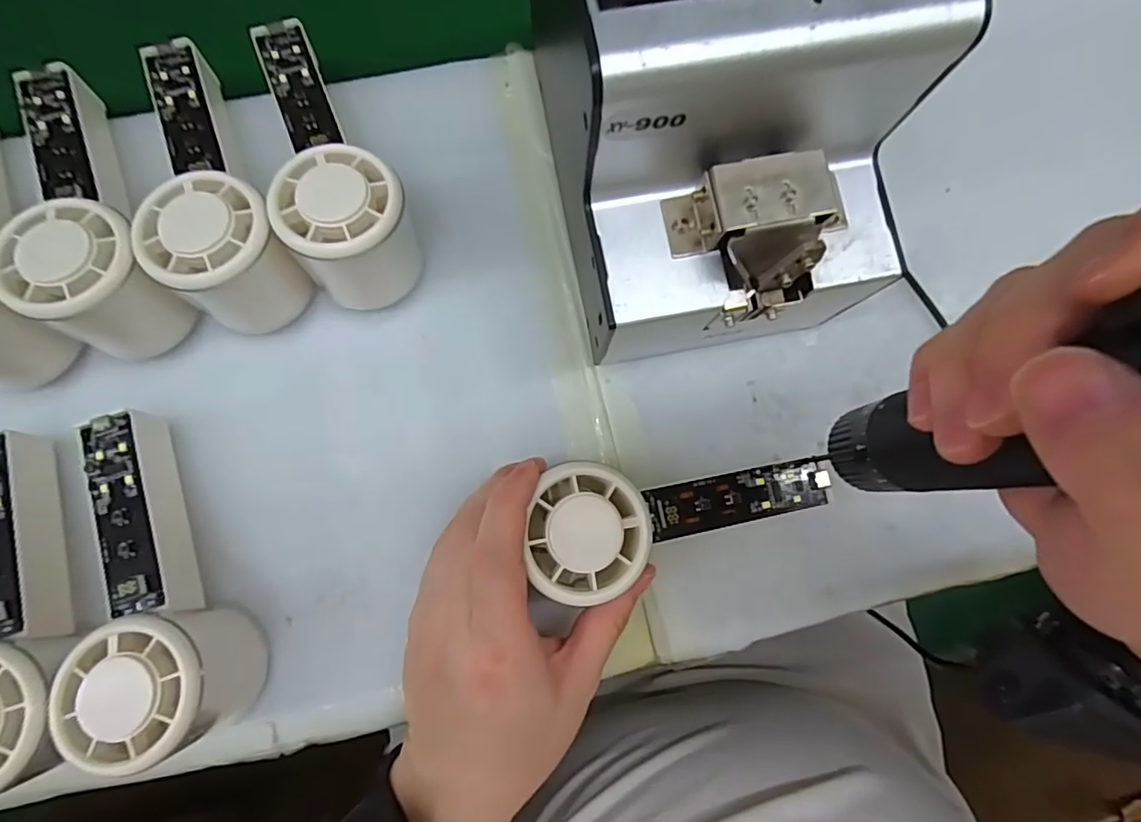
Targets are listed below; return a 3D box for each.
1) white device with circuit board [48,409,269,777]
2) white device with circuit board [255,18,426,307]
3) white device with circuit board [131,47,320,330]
[{"bbox_3d":[-0.188,0.078,0.260,0.053,0.070,0.151,-19,71,-5],"label":"white device with circuit board"},{"bbox_3d":[-0.127,-0.126,0.274,0.053,0.064,0.148,-31,85,-4],"label":"white device with circuit board"},{"bbox_3d":[-0.184,-0.113,0.272,0.056,0.061,0.154,-30,84,-4],"label":"white device with circuit board"}]

